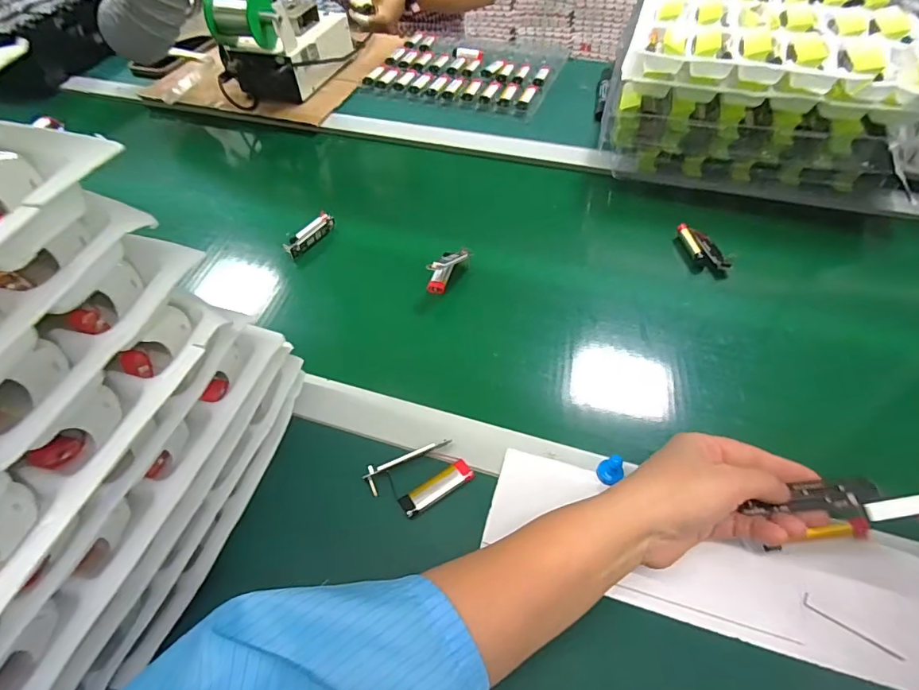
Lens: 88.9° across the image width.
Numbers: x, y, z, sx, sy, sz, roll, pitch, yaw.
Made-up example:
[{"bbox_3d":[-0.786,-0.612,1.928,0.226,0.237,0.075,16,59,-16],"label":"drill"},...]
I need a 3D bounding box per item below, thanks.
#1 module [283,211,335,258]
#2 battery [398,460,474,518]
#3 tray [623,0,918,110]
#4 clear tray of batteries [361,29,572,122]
[{"bbox_3d":[-0.171,-0.124,0.532,0.018,0.019,0.072,19,53,18],"label":"module"},{"bbox_3d":[-0.016,0.103,0.339,0.055,0.007,0.019,-29,54,-20],"label":"battery"},{"bbox_3d":[0.408,-0.431,0.614,0.316,0.048,0.425,14,52,14],"label":"tray"},{"bbox_3d":[0.013,-0.481,0.800,0.306,0.034,0.273,14,52,14],"label":"clear tray of batteries"}]

